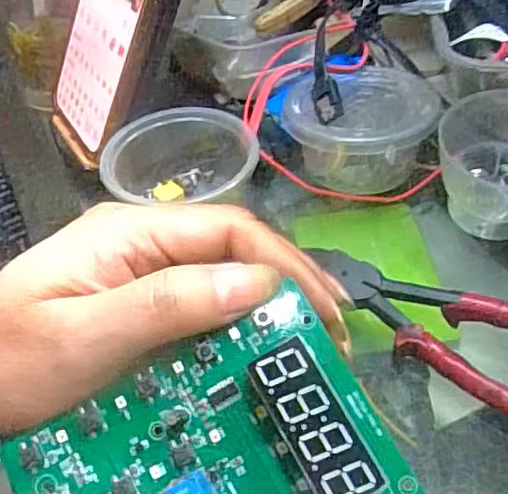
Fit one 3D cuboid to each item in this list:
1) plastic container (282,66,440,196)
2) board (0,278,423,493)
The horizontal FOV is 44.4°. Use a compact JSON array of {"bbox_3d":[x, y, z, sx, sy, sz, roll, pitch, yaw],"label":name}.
[{"bbox_3d":[0.057,-0.064,0.337,0.073,0.049,0.073,3,46,10],"label":"plastic container"},{"bbox_3d":[-0.012,0.078,0.190,0.111,0.016,0.091,-29,76,-3],"label":"board"}]

